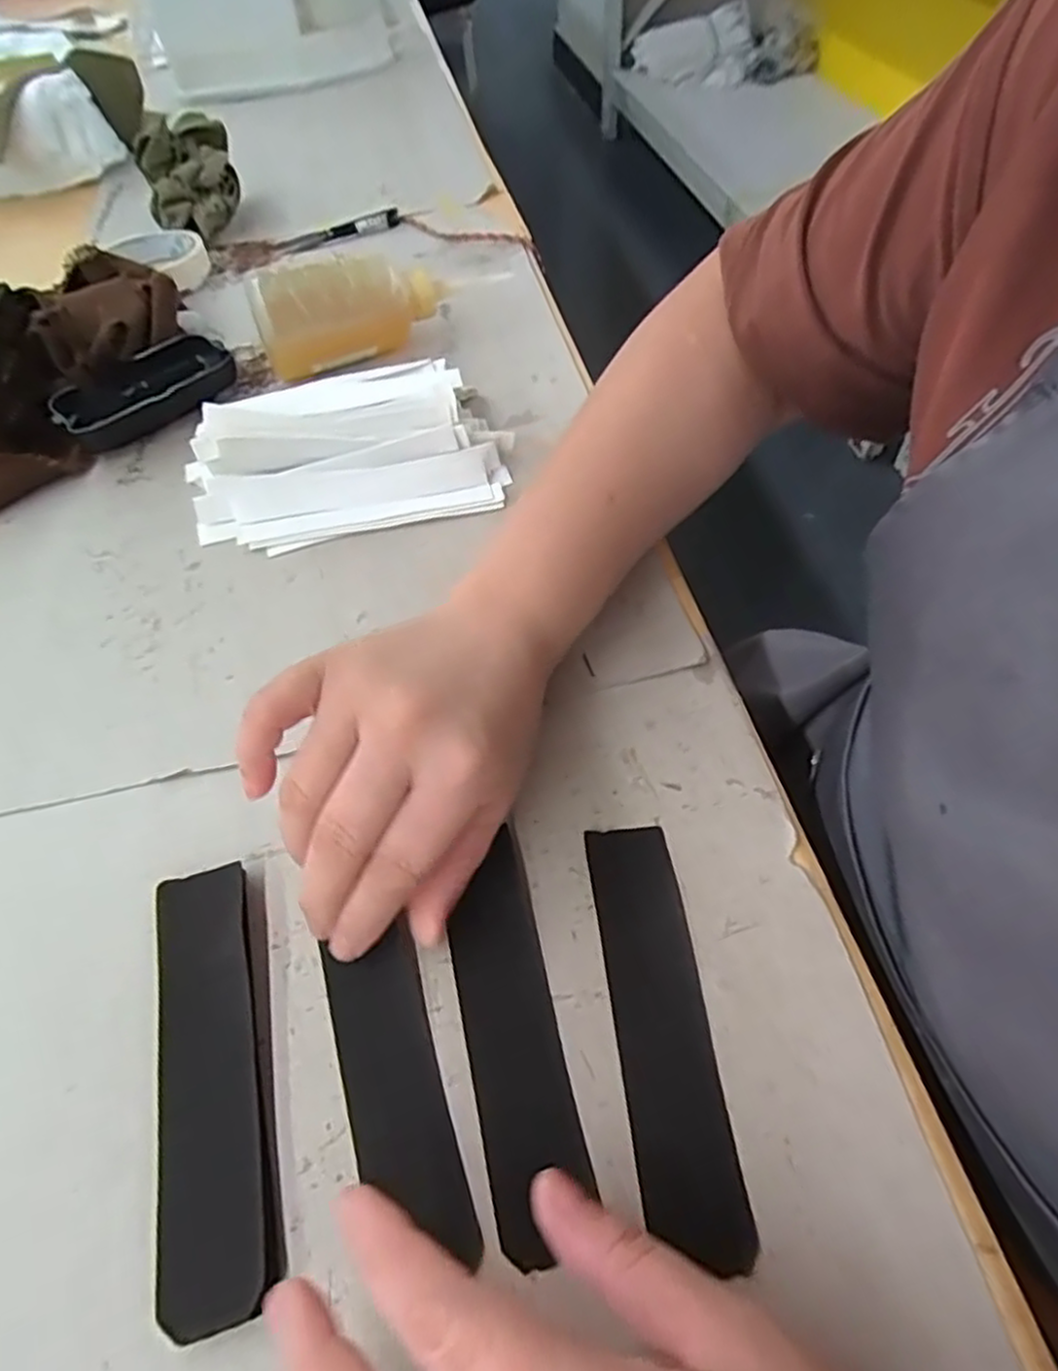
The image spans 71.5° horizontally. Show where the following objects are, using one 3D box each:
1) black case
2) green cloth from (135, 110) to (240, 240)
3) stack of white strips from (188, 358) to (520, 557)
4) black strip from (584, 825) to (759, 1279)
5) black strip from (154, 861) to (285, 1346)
[{"bbox_3d":[-0.244,-0.188,0.472,0.061,0.026,0.111,37,64,26],"label":"black case"},{"bbox_3d":[-0.283,-0.423,0.617,0.074,0.063,0.091,-17,55,-9],"label":"green cloth"},{"bbox_3d":[-0.105,-0.133,0.414,0.181,0.045,0.095,-13,55,-6],"label":"stack of white strips"},{"bbox_3d":[0.045,0.113,0.254,0.032,0.004,0.136,-7,54,-1],"label":"black strip"},{"bbox_3d":[-0.110,0.130,0.251,0.035,0.005,0.140,-16,55,-8],"label":"black strip"}]

